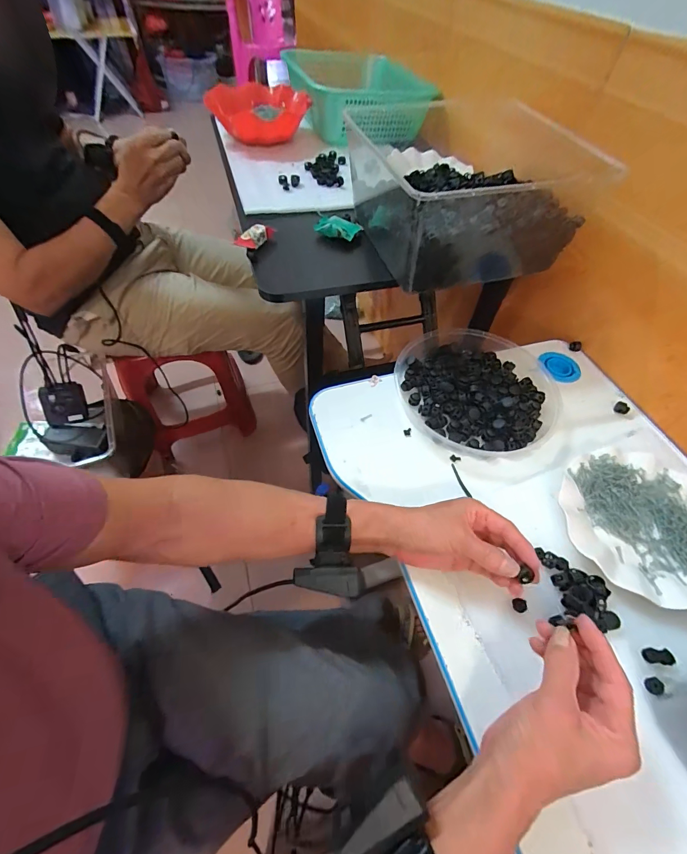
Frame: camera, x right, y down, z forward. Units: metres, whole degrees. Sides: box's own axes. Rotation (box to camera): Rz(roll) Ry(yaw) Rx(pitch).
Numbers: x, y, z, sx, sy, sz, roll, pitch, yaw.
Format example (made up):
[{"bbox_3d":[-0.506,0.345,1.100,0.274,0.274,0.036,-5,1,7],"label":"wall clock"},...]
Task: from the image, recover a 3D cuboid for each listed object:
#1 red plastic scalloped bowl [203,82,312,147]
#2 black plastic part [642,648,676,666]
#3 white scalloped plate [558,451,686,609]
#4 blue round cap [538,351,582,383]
[{"bbox_3d":[-0.179,-0.681,0.801,0.198,0.070,0.185,1,55,-2],"label":"red plastic scalloped bowl"},{"bbox_3d":[0.309,0.224,0.356,0.030,0.004,0.014,2,55,-1],"label":"black plastic part"},{"bbox_3d":[0.350,0.112,0.425,0.170,0.022,0.173,1,55,-2],"label":"white scalloped plate"},{"bbox_3d":[0.364,-0.101,0.608,0.061,0.009,0.061,1,55,-2],"label":"blue round cap"}]

